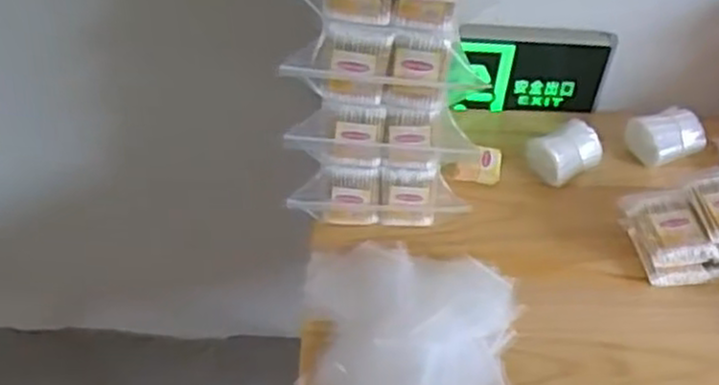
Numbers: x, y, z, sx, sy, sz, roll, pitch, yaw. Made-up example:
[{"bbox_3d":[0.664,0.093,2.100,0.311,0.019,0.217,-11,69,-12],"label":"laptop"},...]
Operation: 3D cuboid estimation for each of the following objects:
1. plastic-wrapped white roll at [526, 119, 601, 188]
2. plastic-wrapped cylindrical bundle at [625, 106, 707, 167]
[{"bbox_3d":[0.233,-0.045,0.858,0.077,0.047,0.057,-21,48,-24],"label":"plastic-wrapped white roll"},{"bbox_3d":[0.354,-0.062,0.881,0.084,0.045,0.058,-13,45,-17],"label":"plastic-wrapped cylindrical bundle"}]

